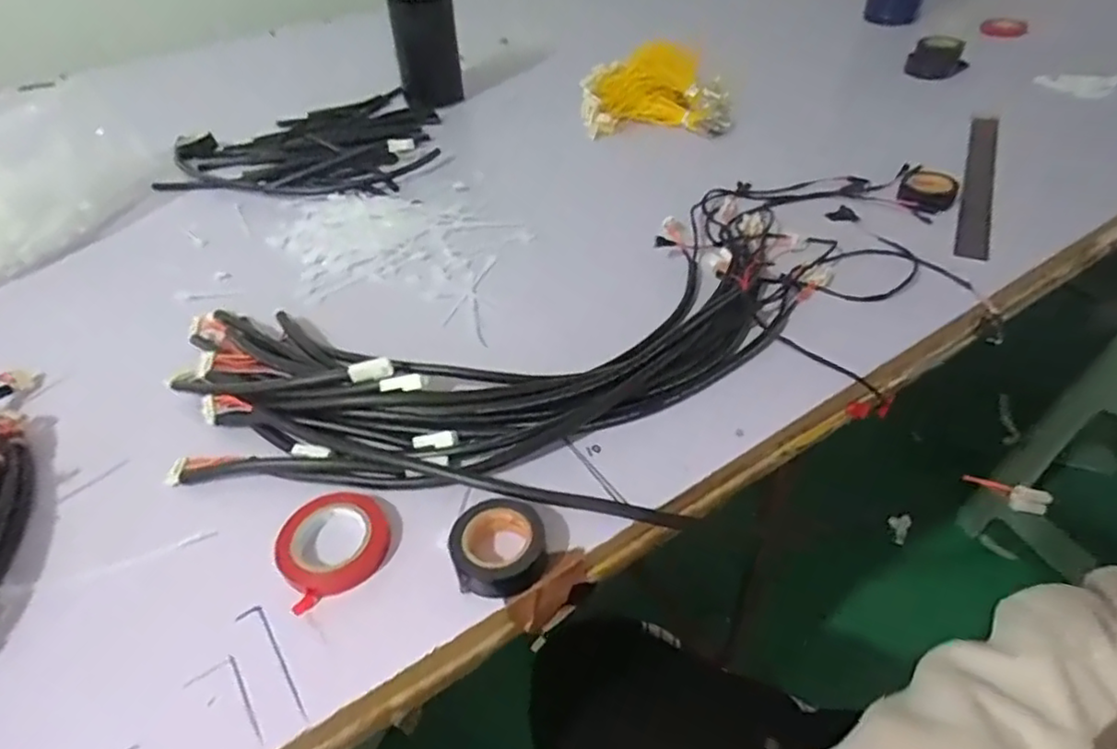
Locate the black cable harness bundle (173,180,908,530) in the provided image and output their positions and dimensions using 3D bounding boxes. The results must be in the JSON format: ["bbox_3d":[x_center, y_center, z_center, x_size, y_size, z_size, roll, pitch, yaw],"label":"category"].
[{"bbox_3d":[0.043,-0.031,0.465,0.600,0.036,0.295,-18,44,-15],"label":"black cable harness bundle"}]

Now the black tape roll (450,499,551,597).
[{"bbox_3d":[-0.032,0.092,0.344,0.049,0.021,0.054,-10,43,-7],"label":"black tape roll"}]

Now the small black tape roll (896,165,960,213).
[{"bbox_3d":[0.340,-0.171,0.584,0.046,0.022,0.046,22,49,25],"label":"small black tape roll"}]

